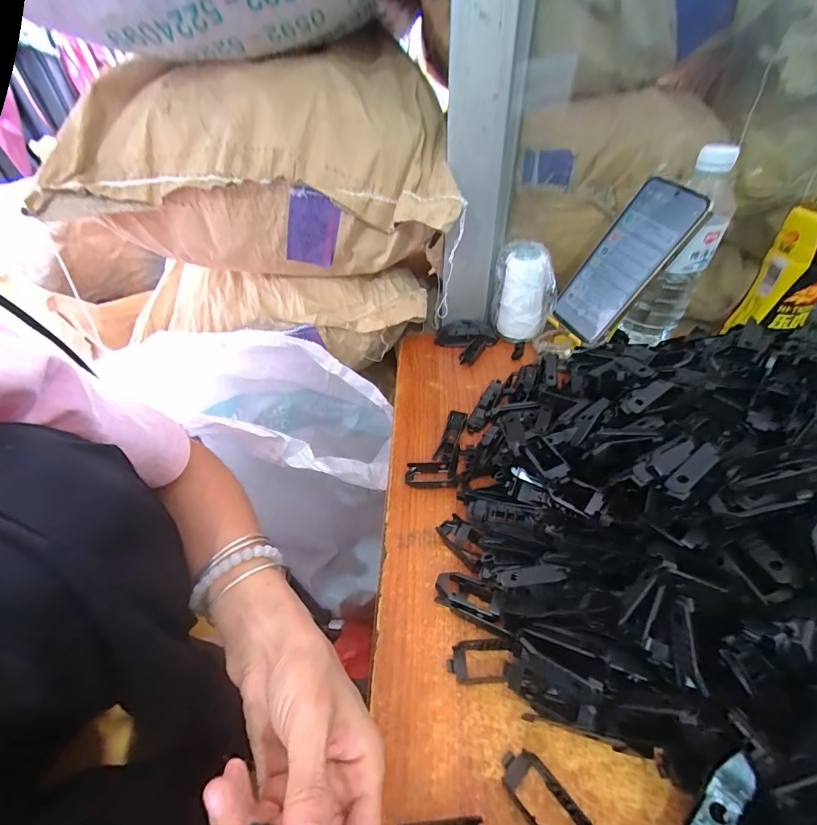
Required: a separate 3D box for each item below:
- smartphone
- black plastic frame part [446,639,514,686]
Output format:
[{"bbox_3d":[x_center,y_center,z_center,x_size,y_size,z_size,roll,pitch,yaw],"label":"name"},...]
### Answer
[{"bbox_3d":[0.229,-0.158,0.427,0.014,0.166,0.084,8,38,-32],"label":"smartphone"},{"bbox_3d":[0.047,0.158,0.251,0.044,0.009,0.023,-3,43,-1],"label":"black plastic frame part"}]

